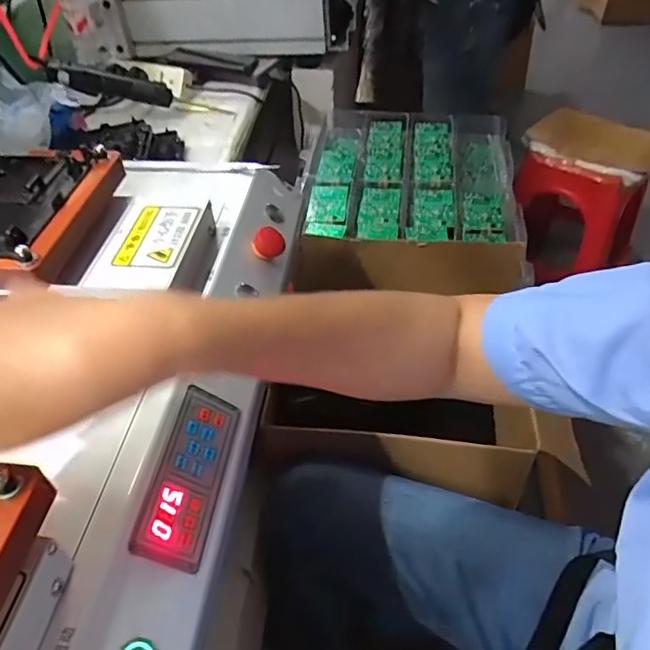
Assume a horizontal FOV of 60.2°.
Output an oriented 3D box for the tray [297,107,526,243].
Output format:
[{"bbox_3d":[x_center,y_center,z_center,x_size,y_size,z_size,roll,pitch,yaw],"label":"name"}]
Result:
[{"bbox_3d":[0.137,-0.261,0.956,0.348,0.068,0.392,3,45,7],"label":"tray"}]

